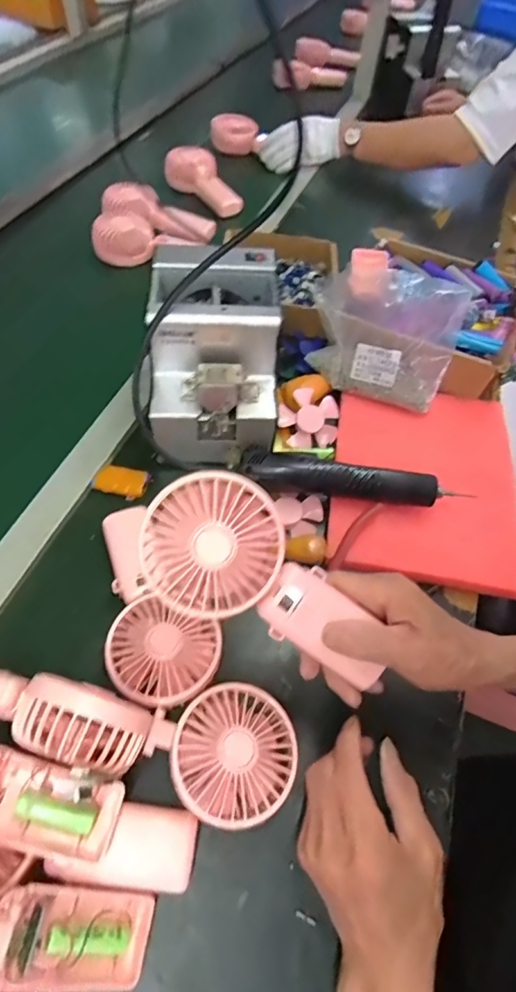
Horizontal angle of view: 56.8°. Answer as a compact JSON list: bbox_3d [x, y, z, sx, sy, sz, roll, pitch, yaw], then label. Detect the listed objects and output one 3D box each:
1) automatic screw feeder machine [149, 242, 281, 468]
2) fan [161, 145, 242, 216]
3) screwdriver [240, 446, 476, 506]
[{"bbox_3d":[-0.044,-0.144,0.500,0.123,0.132,0.182,1,57,-4],"label":"automatic screw feeder machine"},{"bbox_3d":[-0.092,-0.551,0.841,0.082,0.045,0.177,-40,81,-25],"label":"fan"},{"bbox_3d":[0.095,-0.022,0.486,0.218,0.040,0.035,8,56,1],"label":"screwdriver"}]

